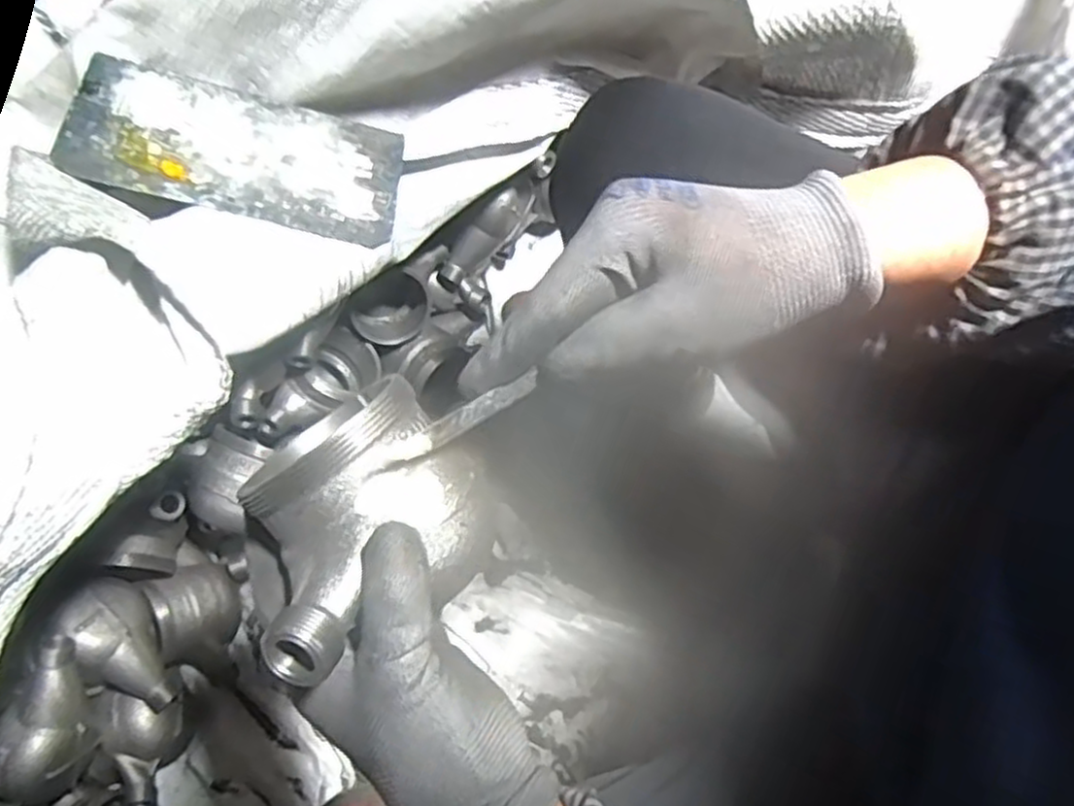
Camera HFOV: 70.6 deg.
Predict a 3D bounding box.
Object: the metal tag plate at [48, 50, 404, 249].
[{"bbox_3d":[-0.226,-0.193,0.585,0.235,0.007,0.118,9,63,-17],"label":"metal tag plate"}]

